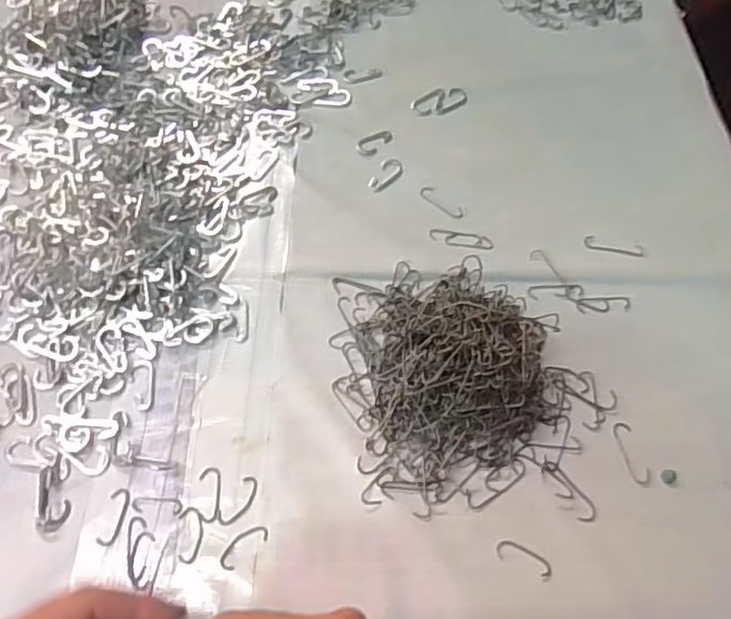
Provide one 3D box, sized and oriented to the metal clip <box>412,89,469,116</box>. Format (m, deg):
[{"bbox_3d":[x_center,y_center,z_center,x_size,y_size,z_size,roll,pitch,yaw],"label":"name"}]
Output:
[{"bbox_3d":[0.068,-0.191,0.563,0.052,0.004,0.029,-16,63,-11],"label":"metal clip"}]

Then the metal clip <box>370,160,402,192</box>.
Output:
[{"bbox_3d":[0.018,-0.114,0.522,0.020,0.004,0.038,25,63,12],"label":"metal clip"}]

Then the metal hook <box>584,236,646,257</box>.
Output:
[{"bbox_3d":[0.194,-0.048,0.481,0.044,0.004,0.013,13,61,5],"label":"metal hook"}]

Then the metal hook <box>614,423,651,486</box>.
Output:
[{"bbox_3d":[0.177,0.095,0.408,0.013,0.004,0.043,-10,62,-7],"label":"metal hook"}]

